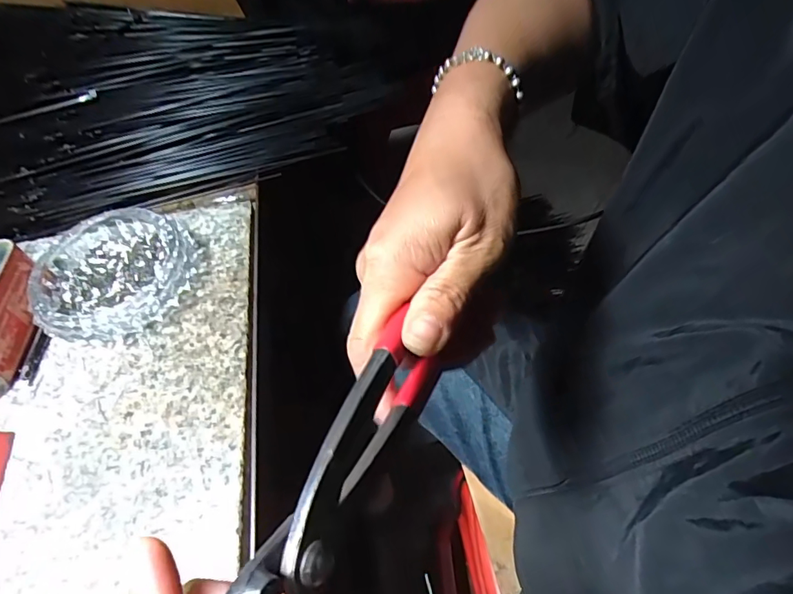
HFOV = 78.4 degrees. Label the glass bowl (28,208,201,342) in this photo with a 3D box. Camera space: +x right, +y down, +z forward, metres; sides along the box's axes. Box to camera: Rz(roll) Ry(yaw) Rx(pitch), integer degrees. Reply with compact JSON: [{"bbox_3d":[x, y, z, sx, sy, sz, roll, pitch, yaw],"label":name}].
[{"bbox_3d":[-0.225,-0.022,0.393,0.119,0.029,0.115,-3,53,4],"label":"glass bowl"}]

